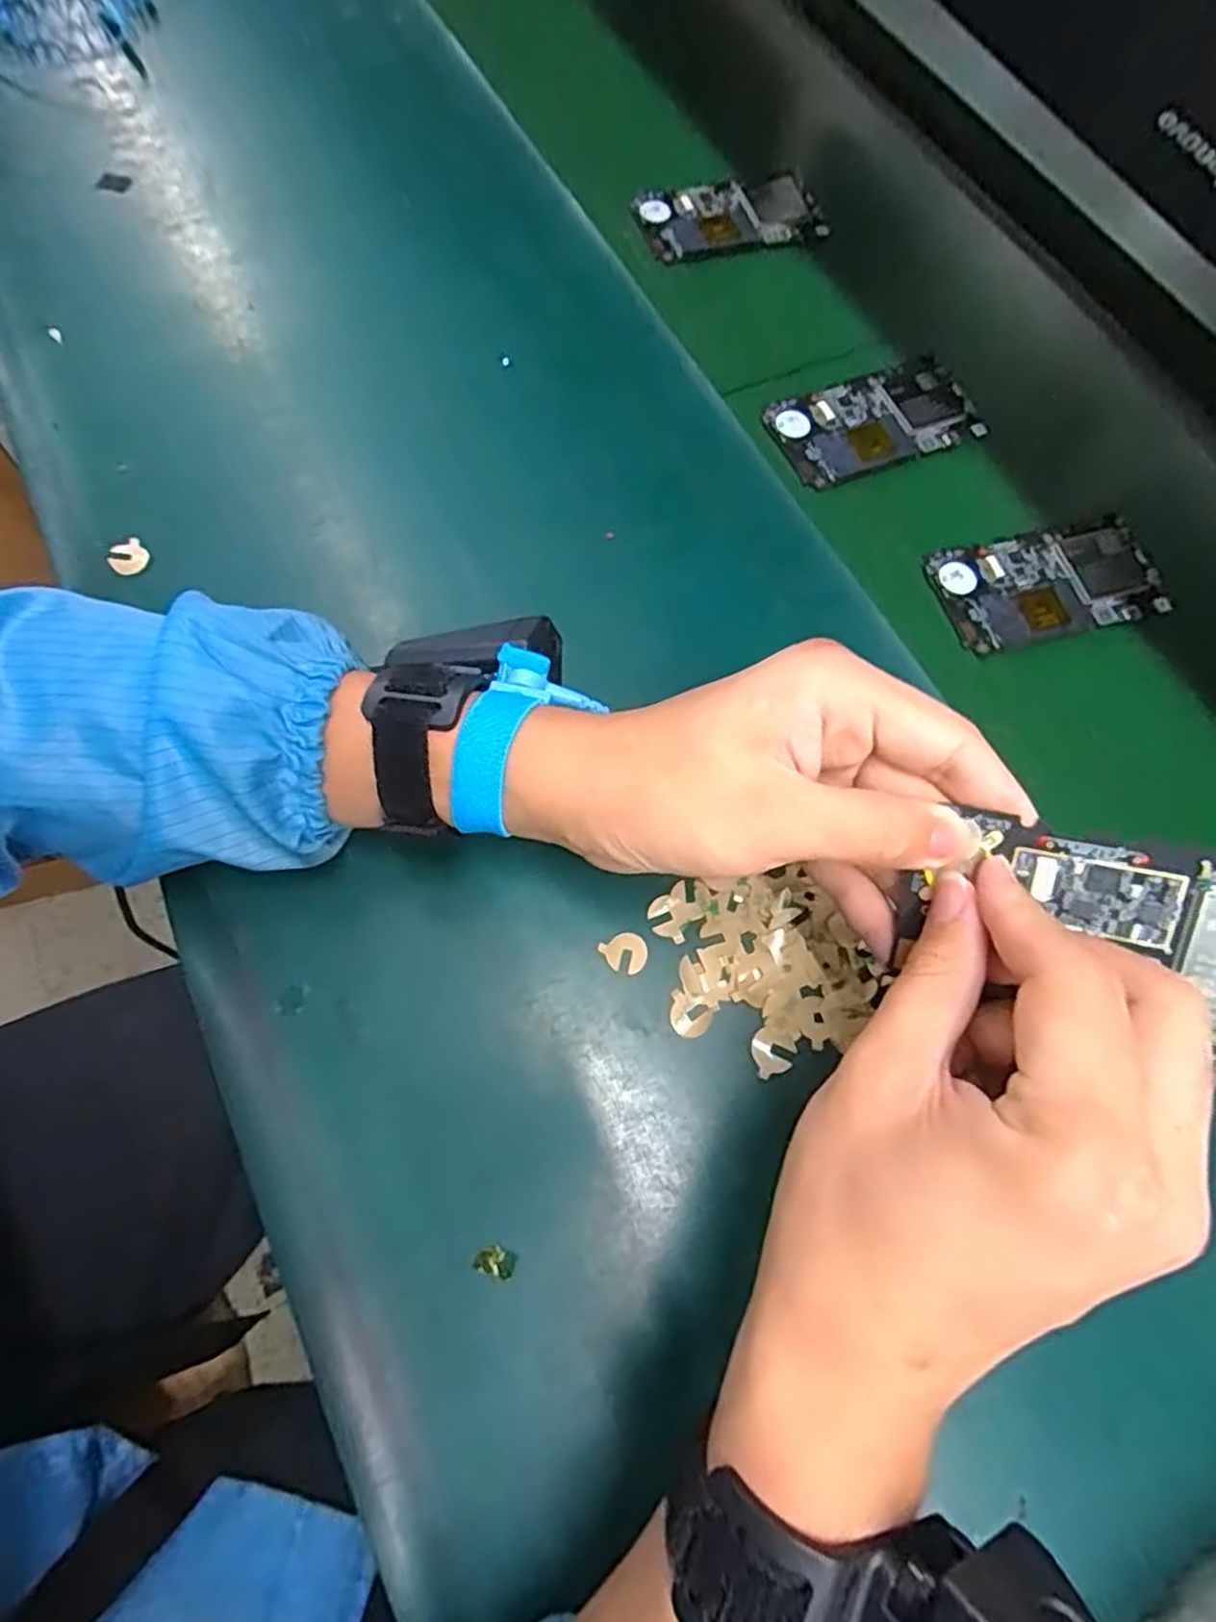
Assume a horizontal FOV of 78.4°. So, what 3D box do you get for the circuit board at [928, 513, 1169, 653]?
[{"bbox_3d":[0.239,-0.122,0.403,0.124,0.012,0.065,-14,66,-10],"label":"circuit board"}]

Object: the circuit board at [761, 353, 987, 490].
[{"bbox_3d":[0.158,-0.229,0.439,0.123,0.010,0.065,-22,68,-13],"label":"circuit board"}]

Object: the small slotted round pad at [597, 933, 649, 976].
[{"bbox_3d":[0.008,0.060,0.311,0.018,0.004,0.017,2,65,-3],"label":"small slotted round pad"}]

